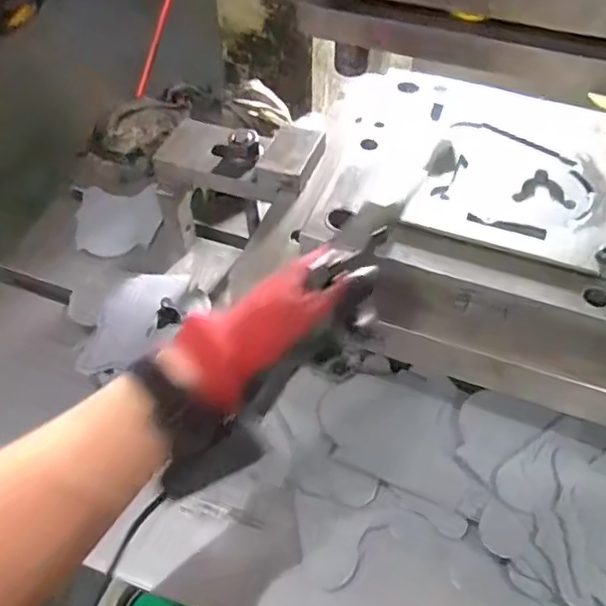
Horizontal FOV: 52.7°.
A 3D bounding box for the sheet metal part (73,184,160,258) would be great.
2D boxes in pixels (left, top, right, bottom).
[{"bbox_3d":[-0.249,-0.110,0.827,0.116,0.008,0.097,-1,72,8],"label":"sheet metal part"}]

